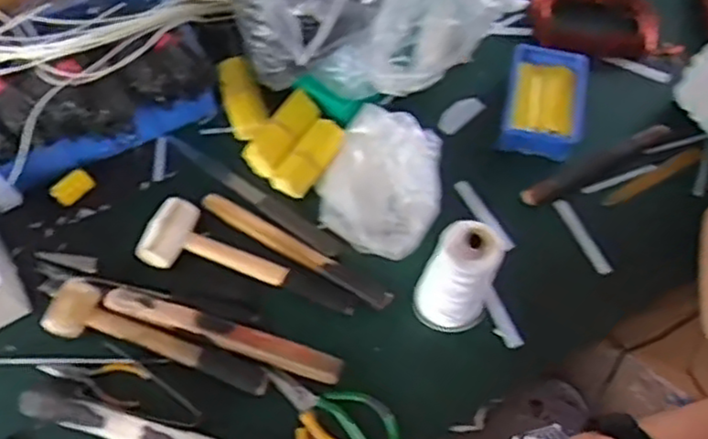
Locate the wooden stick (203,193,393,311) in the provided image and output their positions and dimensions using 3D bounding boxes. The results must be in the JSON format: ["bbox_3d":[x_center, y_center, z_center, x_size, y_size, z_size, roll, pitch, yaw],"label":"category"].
[{"bbox_3d":[-0.071,0.035,0.853,0.256,0.015,0.028,29,67,11],"label":"wooden stick"}]

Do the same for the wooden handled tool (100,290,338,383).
[{"bbox_3d":[-0.148,0.127,0.798,0.276,0.012,0.034,18,65,6],"label":"wooden handled tool"}]

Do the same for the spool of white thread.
[{"bbox_3d":[0.116,0.066,0.770,0.081,0.165,0.070,21,65,7],"label":"spool of white thread"}]

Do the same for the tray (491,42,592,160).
[{"bbox_3d":[0.255,-0.163,0.954,0.106,0.053,0.171,14,65,5],"label":"tray"}]

